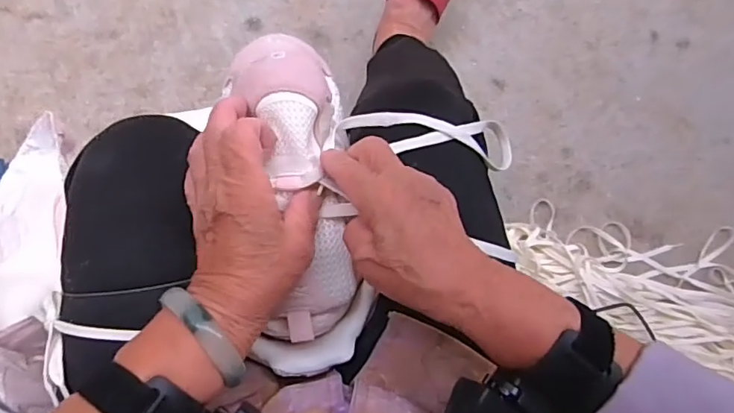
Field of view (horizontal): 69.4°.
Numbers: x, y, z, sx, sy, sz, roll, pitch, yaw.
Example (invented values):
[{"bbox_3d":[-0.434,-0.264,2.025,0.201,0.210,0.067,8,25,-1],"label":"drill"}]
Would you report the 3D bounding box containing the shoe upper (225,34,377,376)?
[{"bbox_3d":[-0.047,0.004,0.363,0.087,0.050,0.222,-7,95,-7],"label":"shoe upper"}]

